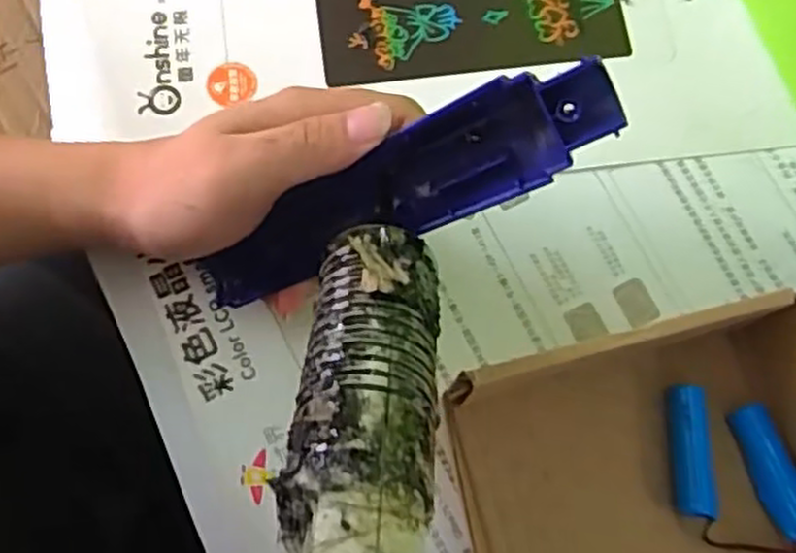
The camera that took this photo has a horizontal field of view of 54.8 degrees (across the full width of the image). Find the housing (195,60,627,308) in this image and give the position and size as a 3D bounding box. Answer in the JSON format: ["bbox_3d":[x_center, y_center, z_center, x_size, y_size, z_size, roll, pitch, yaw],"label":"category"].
[{"bbox_3d":[-0.005,-0.029,0.276,0.167,0.026,0.033,-23,75,23],"label":"housing"}]

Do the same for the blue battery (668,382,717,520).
[{"bbox_3d":[0.118,0.071,0.313,0.014,0.013,0.051,-2,75,-3],"label":"blue battery"}]

